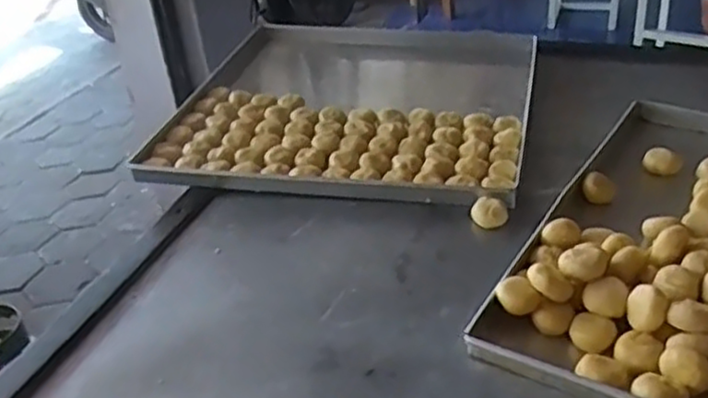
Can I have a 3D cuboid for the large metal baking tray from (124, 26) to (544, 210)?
[{"bbox_3d":[-0.015,-0.161,1.102,0.549,0.048,0.513,3,33,14],"label":"large metal baking tray"}]

